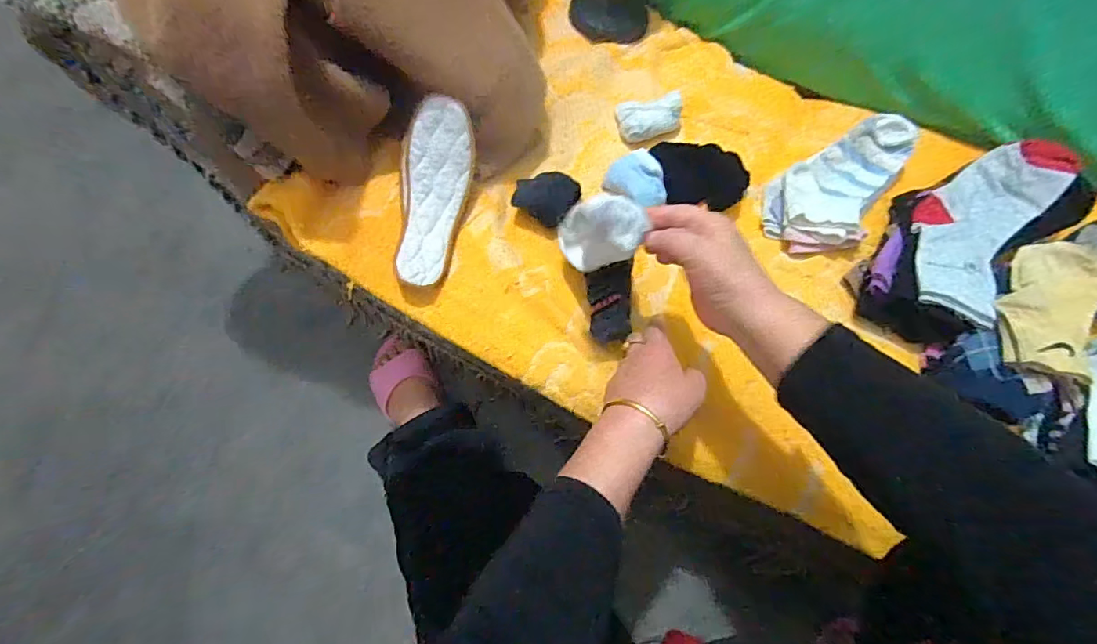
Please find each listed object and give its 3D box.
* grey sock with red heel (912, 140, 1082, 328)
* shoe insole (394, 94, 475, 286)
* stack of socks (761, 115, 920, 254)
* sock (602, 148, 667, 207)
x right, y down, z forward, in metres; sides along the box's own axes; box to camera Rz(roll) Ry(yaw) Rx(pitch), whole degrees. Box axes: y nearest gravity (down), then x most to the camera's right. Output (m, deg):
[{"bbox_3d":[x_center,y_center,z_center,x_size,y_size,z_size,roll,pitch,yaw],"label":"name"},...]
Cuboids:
[{"bbox_3d":[0.451,-0.105,0.523,0.102,0.049,0.231,35,71,11],"label":"grey sock with red heel"},{"bbox_3d":[-0.126,-0.135,0.532,0.075,0.049,0.190,9,95,1],"label":"shoe insole"},{"bbox_3d":[0.336,-0.164,0.586,0.113,0.053,0.191,35,71,10],"label":"stack of socks"},{"bbox_3d":[0.102,-0.161,0.586,0.055,0.039,0.067,-24,71,-12],"label":"sock"}]

